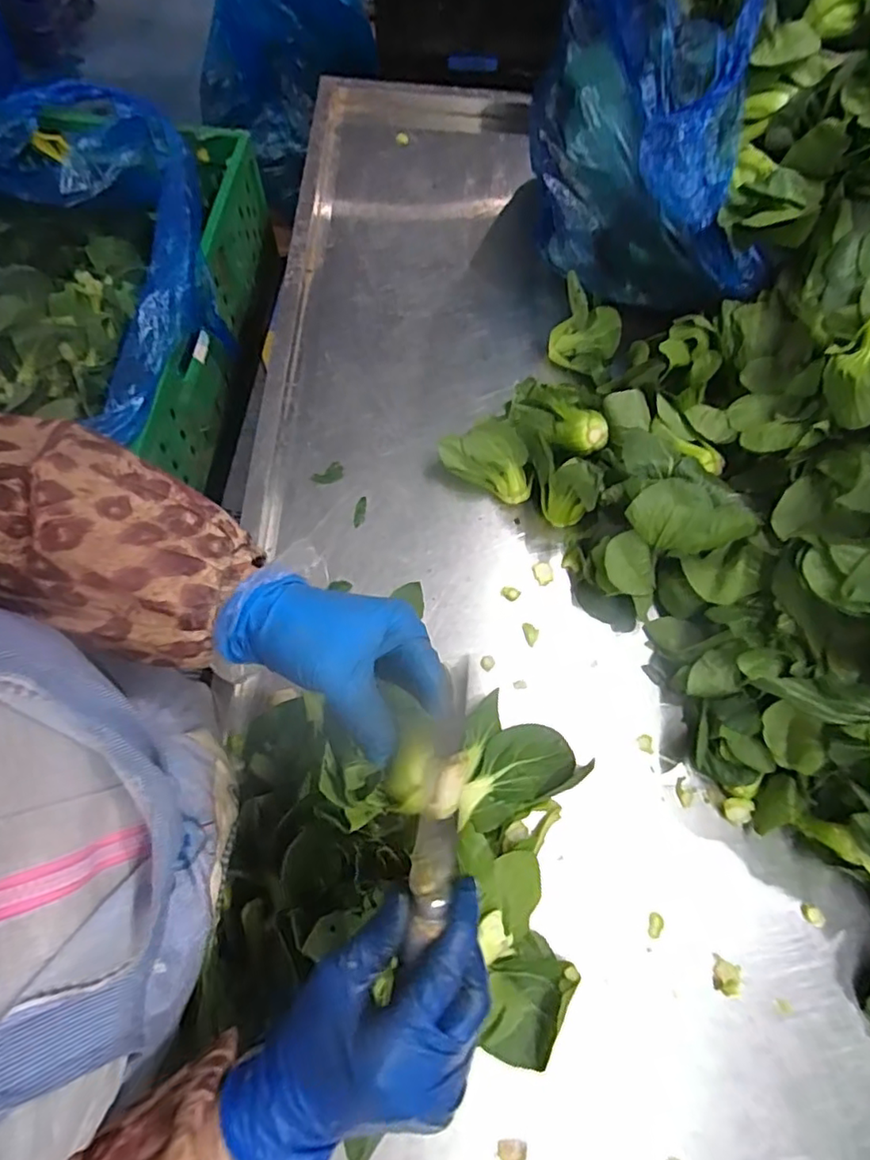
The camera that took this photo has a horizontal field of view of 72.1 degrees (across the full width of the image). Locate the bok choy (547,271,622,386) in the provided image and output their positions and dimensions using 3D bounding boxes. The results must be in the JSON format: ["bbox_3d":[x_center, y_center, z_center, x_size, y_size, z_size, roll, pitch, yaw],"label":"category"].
[{"bbox_3d":[0.151,-0.243,0.599,0.069,0.072,0.064,19,69,5],"label":"bok choy"}]

